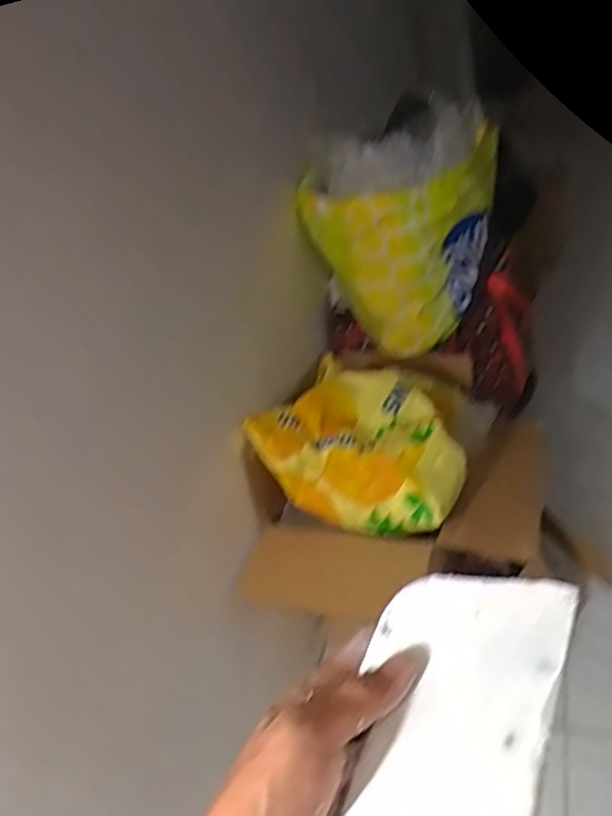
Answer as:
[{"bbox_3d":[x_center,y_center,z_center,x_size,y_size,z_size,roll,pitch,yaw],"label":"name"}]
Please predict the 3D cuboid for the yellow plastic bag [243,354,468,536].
[{"bbox_3d":[0.112,0.069,1.197,0.349,0.164,0.282,16,37,26],"label":"yellow plastic bag"}]

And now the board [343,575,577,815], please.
[{"bbox_3d":[0.057,0.135,0.273,0.088,0.004,0.143,-9,38,39],"label":"board"}]

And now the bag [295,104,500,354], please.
[{"bbox_3d":[0.204,-0.383,1.457,0.402,0.469,0.226,-2,33,0],"label":"bag"}]

